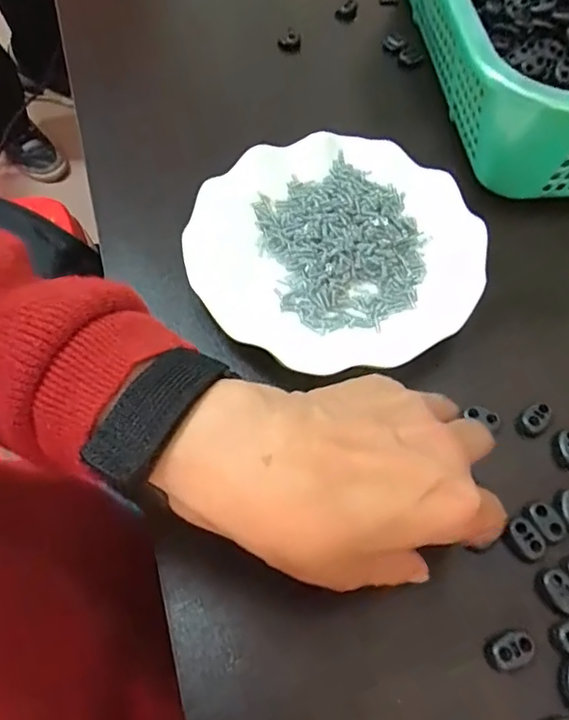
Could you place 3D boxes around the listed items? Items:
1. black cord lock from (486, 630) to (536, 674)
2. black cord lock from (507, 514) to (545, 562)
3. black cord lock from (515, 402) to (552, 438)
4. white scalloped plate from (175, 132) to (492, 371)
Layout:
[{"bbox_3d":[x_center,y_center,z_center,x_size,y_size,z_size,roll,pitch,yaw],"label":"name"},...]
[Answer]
[{"bbox_3d":[0.102,0.132,0.246,0.020,0.009,0.015,-18,62,-12],"label":"black cord lock"},{"bbox_3d":[0.119,0.089,0.270,0.013,0.007,0.020,-19,62,-12],"label":"black cord lock"},{"bbox_3d":[0.139,0.033,0.303,0.013,0.013,0.017,39,66,19],"label":"black cord lock"},{"bbox_3d":[0.031,-0.075,0.348,0.176,0.023,0.170,1,60,-1],"label":"white scalloped plate"}]

